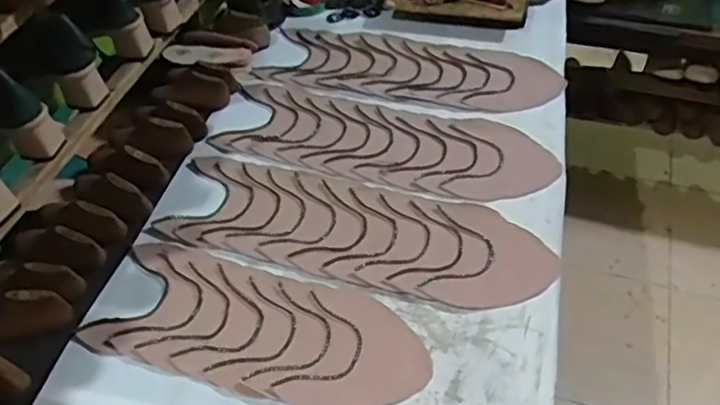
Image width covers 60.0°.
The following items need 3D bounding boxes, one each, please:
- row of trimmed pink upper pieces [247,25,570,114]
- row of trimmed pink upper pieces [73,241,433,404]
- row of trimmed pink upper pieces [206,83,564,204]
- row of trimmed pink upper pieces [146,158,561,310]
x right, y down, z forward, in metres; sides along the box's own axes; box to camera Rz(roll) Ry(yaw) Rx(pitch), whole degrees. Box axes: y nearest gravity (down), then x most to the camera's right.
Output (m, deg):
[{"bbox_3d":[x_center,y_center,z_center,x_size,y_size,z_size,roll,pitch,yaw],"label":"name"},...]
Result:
[{"bbox_3d":[0.085,-0.236,1.098,0.504,0.020,0.176,10,50,12],"label":"row of trimmed pink upper pieces"},{"bbox_3d":[-0.123,0.153,0.765,0.407,0.007,0.161,11,51,13],"label":"row of trimmed pink upper pieces"},{"bbox_3d":[0.036,-0.100,0.976,0.510,0.010,0.174,12,51,14],"label":"row of trimmed pink upper pieces"},{"bbox_3d":[-0.008,0.040,0.864,0.524,0.015,0.162,11,50,13],"label":"row of trimmed pink upper pieces"}]

